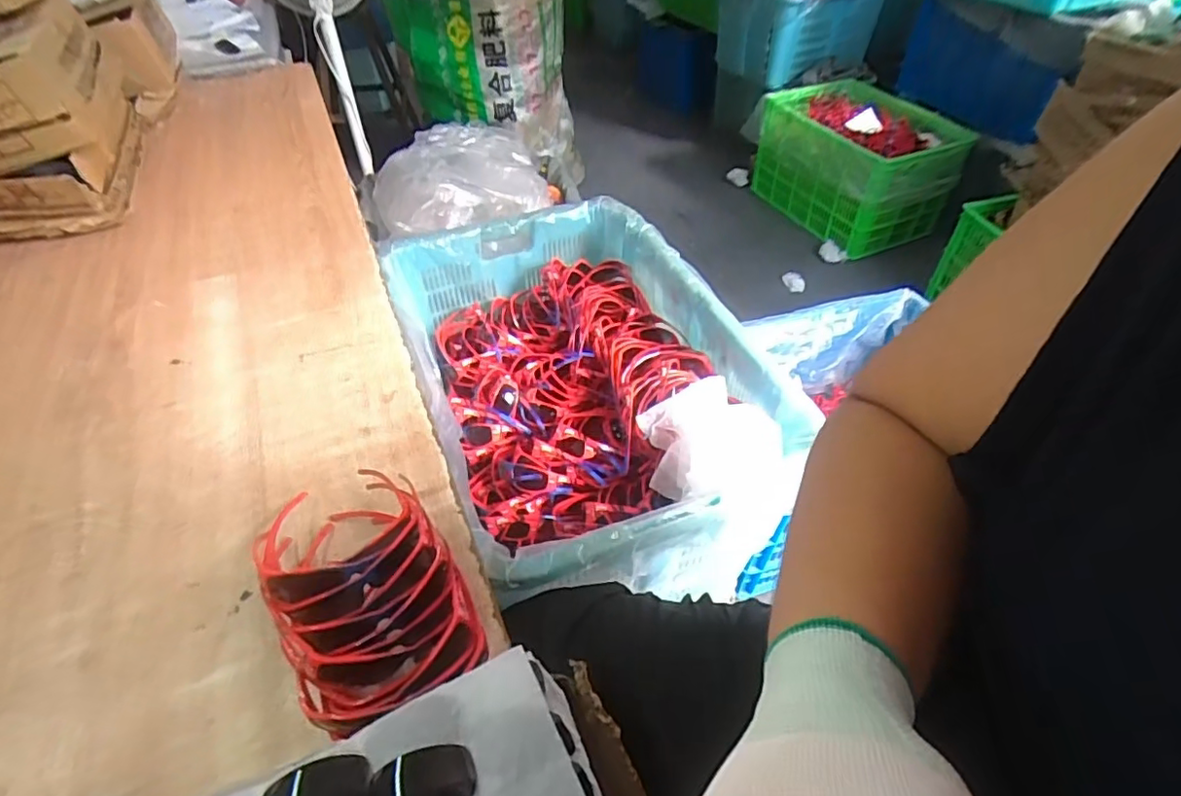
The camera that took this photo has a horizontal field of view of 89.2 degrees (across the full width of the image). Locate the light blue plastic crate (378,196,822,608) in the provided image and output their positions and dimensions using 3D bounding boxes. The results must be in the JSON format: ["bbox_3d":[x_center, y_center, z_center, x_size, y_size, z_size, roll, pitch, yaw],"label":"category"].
[{"bbox_3d":[-0.025,-0.035,0.901,0.444,0.206,0.670,-17,49,-16],"label":"light blue plastic crate"}]

